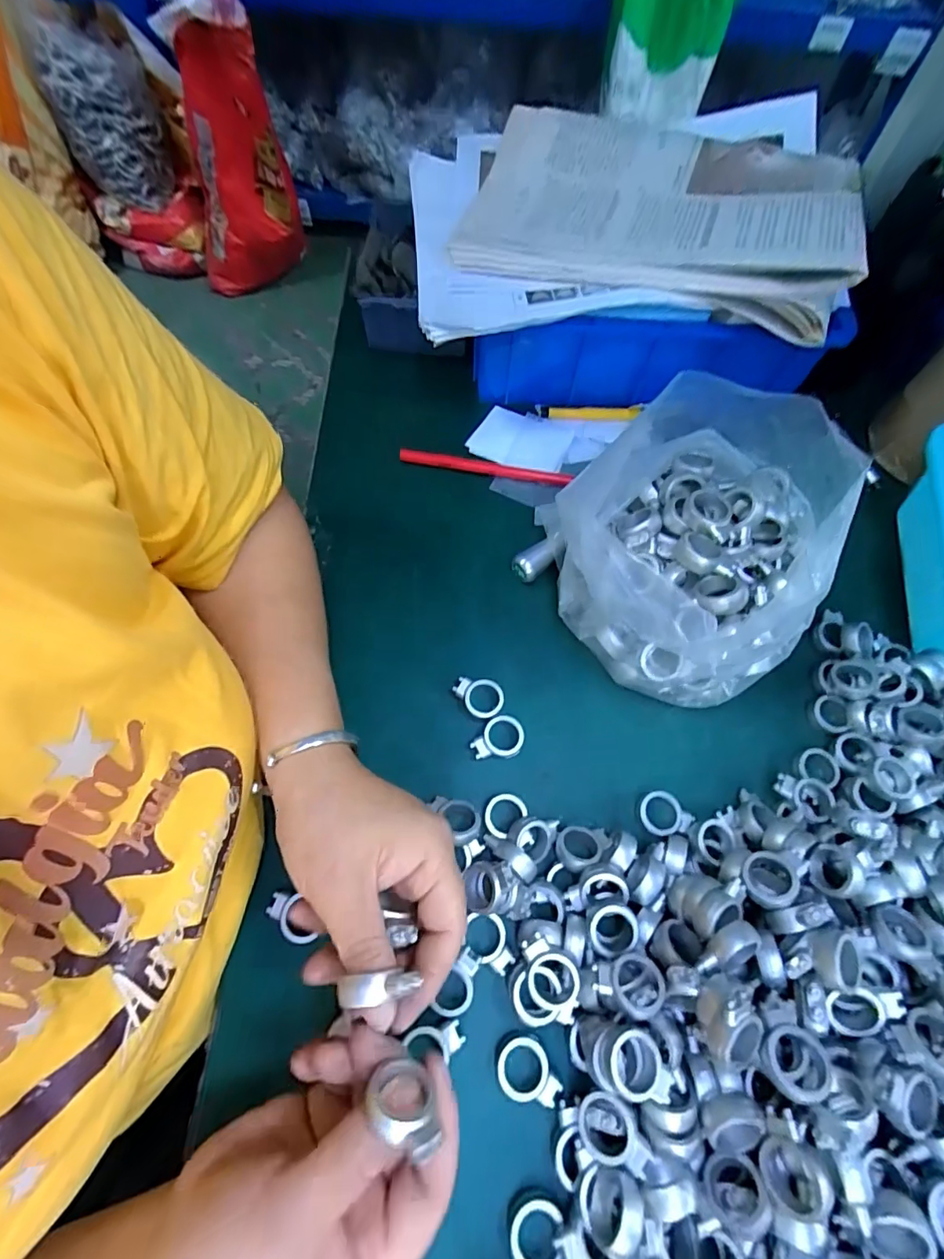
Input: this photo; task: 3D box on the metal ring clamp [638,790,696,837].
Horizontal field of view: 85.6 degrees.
[{"bbox_3d":[0.118,0.112,0.312,0.031,0.005,0.026,-10,66,-4],"label":"metal ring clamp"}]

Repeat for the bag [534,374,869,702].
[{"bbox_3d":[0.138,-0.058,0.326,0.165,0.109,0.178,-38,71,-16],"label":"bag"}]

